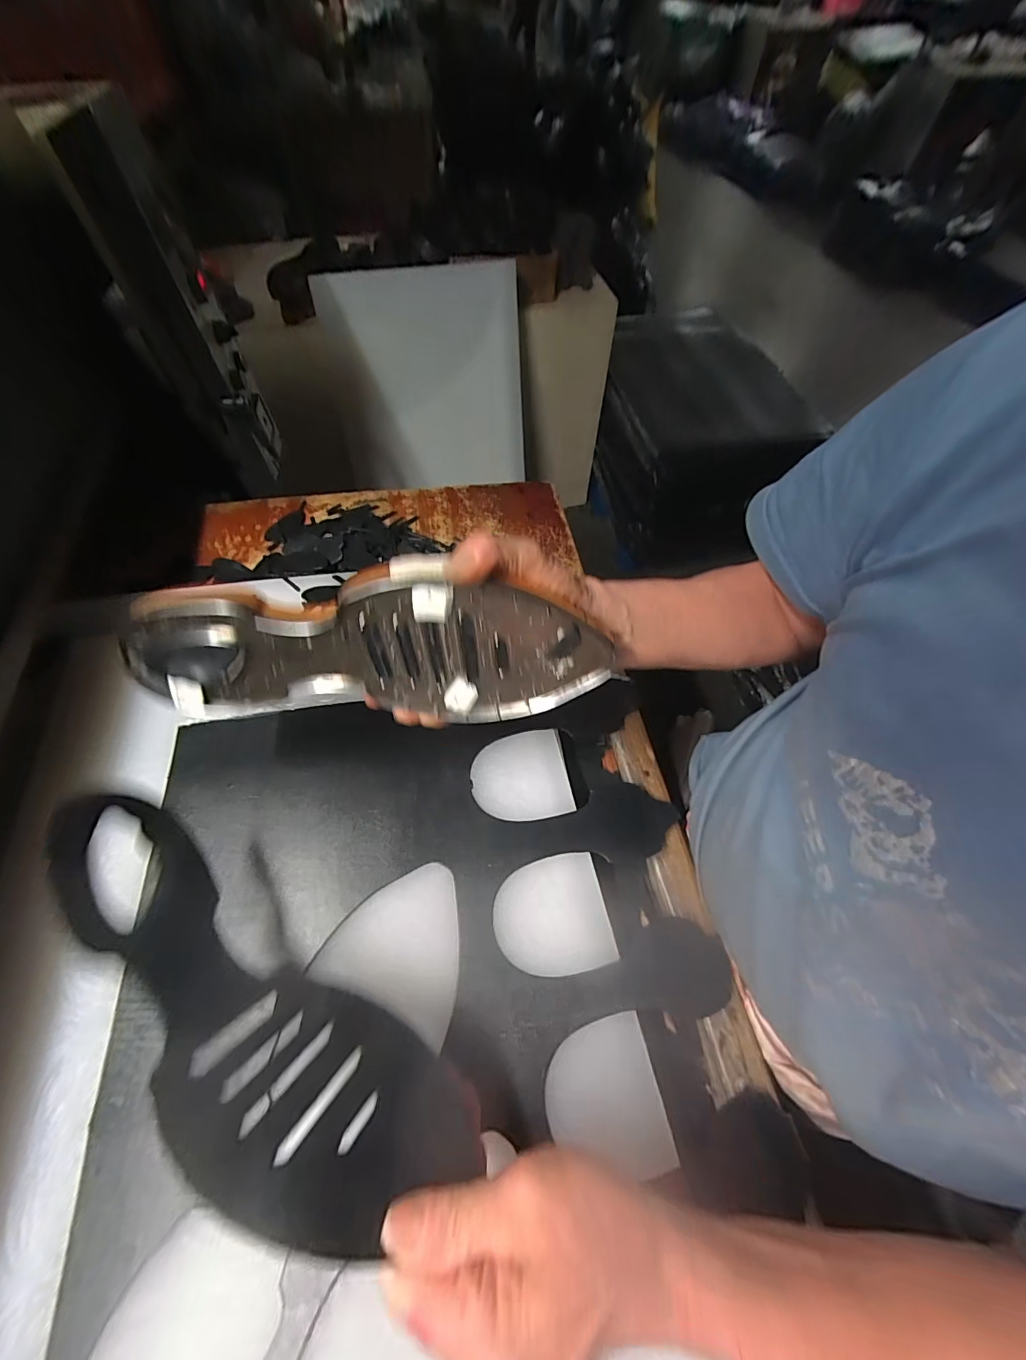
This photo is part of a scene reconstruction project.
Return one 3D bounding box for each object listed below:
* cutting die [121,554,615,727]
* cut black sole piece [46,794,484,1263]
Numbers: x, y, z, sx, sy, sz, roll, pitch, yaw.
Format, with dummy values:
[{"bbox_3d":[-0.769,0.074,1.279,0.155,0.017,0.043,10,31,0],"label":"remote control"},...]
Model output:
[{"bbox_3d":[-0.090,-0.026,0.300,0.291,0.104,0.032,0,38,-1],"label":"cutting die"},{"bbox_3d":[-0.147,0.167,0.242,0.279,0.020,0.095,34,27,9],"label":"cut black sole piece"}]

